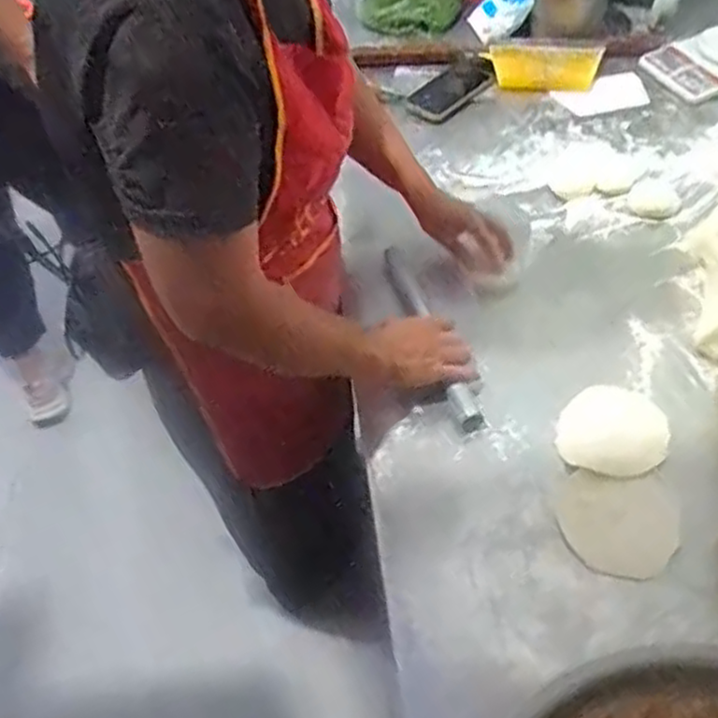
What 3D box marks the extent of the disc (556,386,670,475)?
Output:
[{"bbox_3d":[0.279,0.076,0.811,0.112,0.009,0.116,-3,50,4],"label":"disc"}]

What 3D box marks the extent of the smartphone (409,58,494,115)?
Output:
[{"bbox_3d":[0.157,-0.457,1.239,0.160,0.010,0.066,-36,66,-16],"label":"smartphone"}]

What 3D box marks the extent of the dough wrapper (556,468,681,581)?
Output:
[{"bbox_3d":[0.261,0.165,0.745,0.115,0.006,0.110,3,51,9],"label":"dough wrapper"}]

